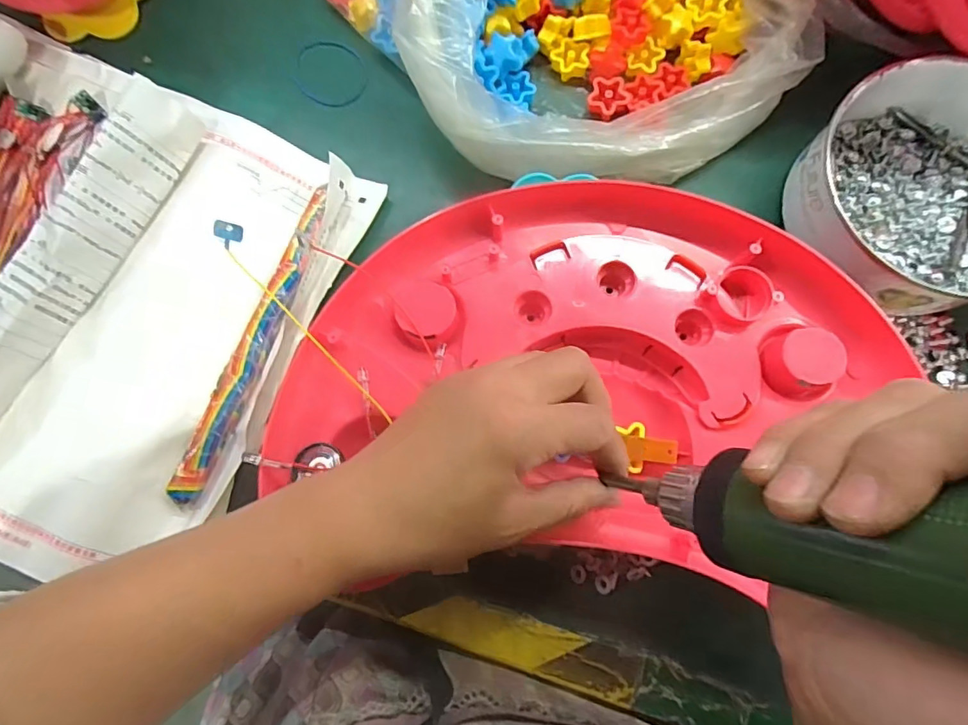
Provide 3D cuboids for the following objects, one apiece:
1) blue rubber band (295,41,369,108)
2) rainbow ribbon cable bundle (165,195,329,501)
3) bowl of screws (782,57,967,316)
[{"bbox_3d":[-0.109,-0.205,0.361,0.052,0.004,0.052,12,76,-4],"label":"blue rubber band"},{"bbox_3d":[-0.137,-0.015,0.307,0.020,0.008,0.202,19,78,5],"label":"rainbow ribbon cable bundle"},{"bbox_3d":[0.264,-0.100,0.302,0.127,0.061,0.137,0,77,1],"label":"bowl of screws"}]

